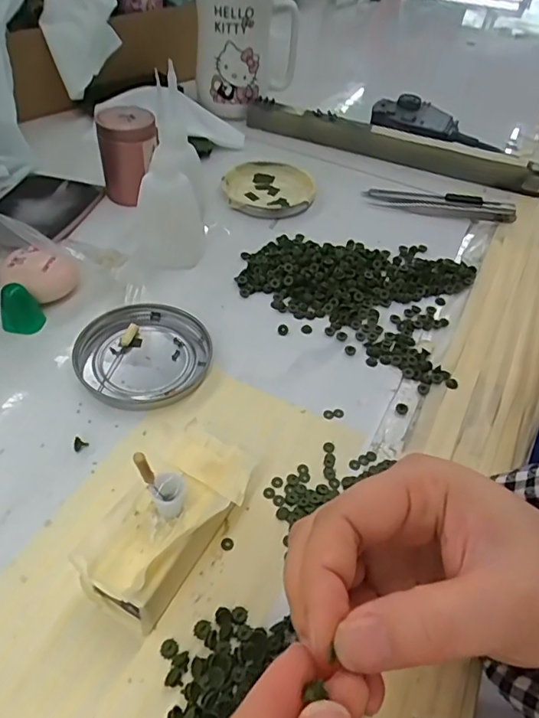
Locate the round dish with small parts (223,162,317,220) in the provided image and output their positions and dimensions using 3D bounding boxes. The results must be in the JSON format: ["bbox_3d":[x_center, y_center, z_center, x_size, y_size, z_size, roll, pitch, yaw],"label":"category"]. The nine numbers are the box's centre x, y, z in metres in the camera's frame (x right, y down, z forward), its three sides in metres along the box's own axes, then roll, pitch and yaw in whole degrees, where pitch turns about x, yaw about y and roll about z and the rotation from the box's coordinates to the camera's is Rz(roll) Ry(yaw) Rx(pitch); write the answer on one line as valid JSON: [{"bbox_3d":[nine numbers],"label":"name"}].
[{"bbox_3d":[0.000,-0.152,0.466,0.078,0.008,0.083,3,47,-4],"label":"round dish with small parts"}]

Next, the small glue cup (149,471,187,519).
[{"bbox_3d":[-0.042,0.056,0.218,0.014,0.019,0.011,-8,48,-13],"label":"small glue cup"}]

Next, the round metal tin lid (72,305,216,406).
[{"bbox_3d":[-0.076,-0.003,0.320,0.073,0.009,0.078,3,47,-4],"label":"round metal tin lid"}]

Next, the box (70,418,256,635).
[{"bbox_3d":[-0.045,0.073,0.234,0.048,0.037,0.085,28,51,19],"label":"box"}]

